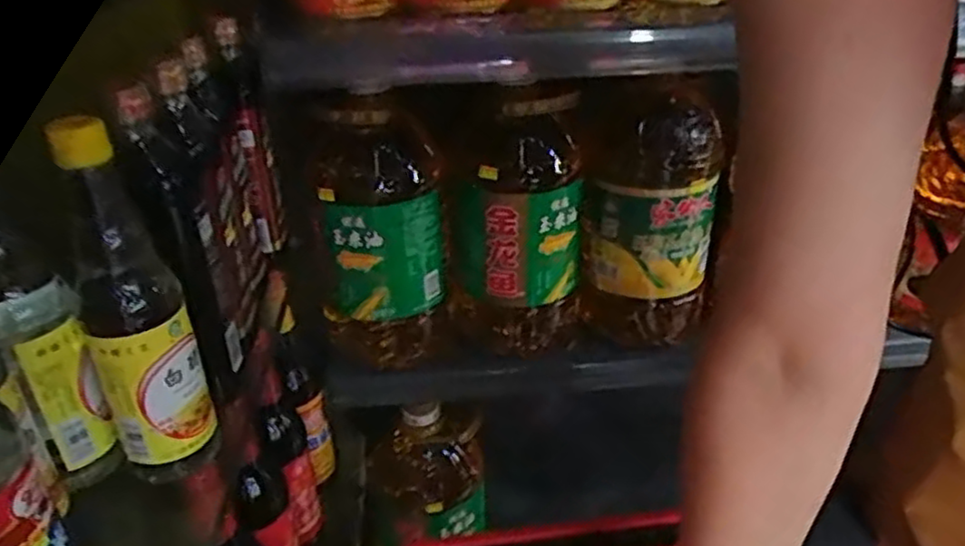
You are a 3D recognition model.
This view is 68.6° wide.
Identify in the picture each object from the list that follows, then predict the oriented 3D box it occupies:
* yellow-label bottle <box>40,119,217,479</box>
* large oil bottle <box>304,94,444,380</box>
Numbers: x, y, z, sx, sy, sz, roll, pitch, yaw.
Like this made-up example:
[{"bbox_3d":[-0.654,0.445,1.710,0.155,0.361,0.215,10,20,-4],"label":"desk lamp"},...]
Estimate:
[{"bbox_3d":[-0.217,0.027,0.434,0.060,0.244,0.069,-23,37,-32],"label":"yellow-label bottle"},{"bbox_3d":[-0.118,-0.054,0.817,0.132,0.310,0.134,-5,31,-4],"label":"large oil bottle"}]

